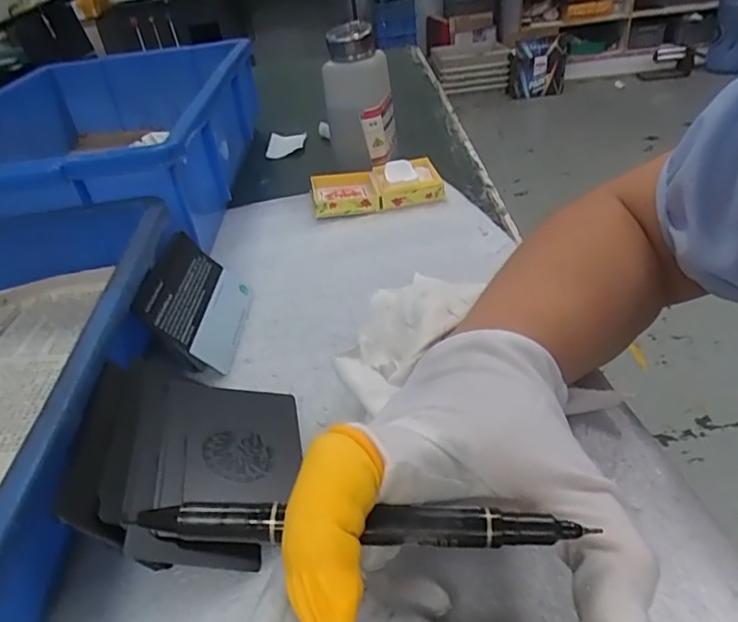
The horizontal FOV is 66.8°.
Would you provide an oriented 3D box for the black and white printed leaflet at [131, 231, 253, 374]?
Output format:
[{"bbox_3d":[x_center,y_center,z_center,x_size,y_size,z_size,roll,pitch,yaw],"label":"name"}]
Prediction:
[{"bbox_3d":[-0.103,-0.010,0.340,0.006,0.065,0.084,-37,28,26],"label":"black and white printed leaflet"}]

